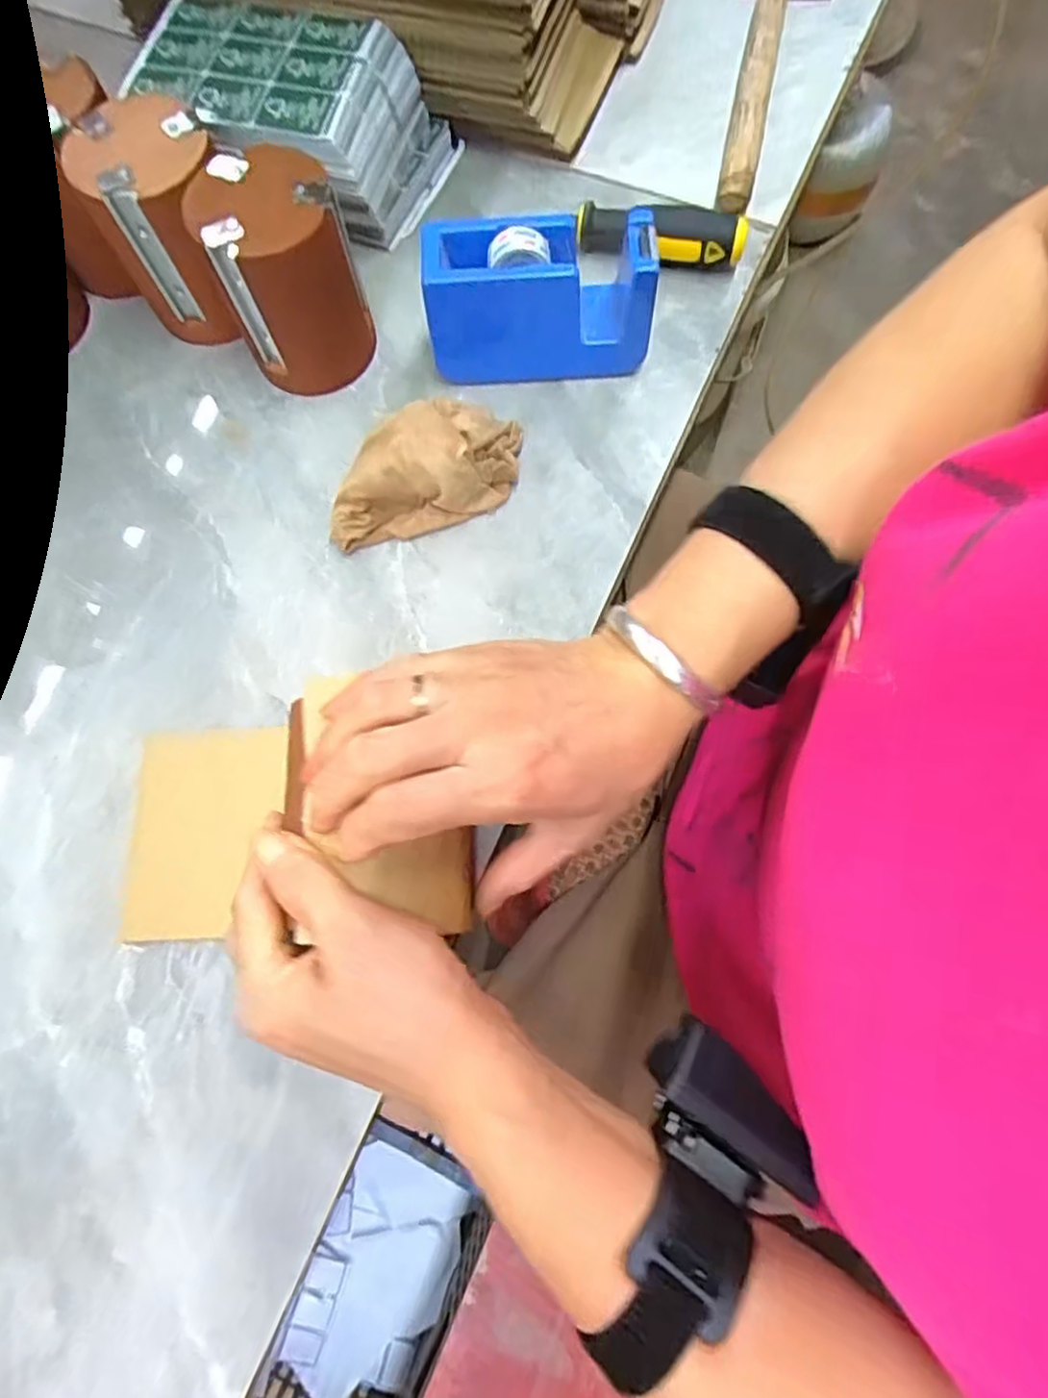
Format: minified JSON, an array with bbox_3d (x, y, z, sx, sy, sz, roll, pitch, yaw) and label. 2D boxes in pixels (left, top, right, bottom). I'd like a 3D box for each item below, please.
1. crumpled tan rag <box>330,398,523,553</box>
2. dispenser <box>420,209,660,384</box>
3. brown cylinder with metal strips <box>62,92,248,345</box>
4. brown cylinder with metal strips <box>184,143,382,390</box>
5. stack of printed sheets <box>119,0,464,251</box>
[{"bbox_3d":[-0.058,-0.132,0.394,0.120,0.052,0.054,-19,75,-5],"label":"crumpled tan rag"},{"bbox_3d":[0.009,-0.231,0.407,0.128,0.078,0.048,-3,74,0],"label":"dispenser"},{"bbox_3d":[-0.205,-0.276,0.409,0.081,0.098,0.079,4,74,1],"label":"brown cylinder with metal strips"},{"bbox_3d":[-0.133,-0.239,0.400,0.075,0.101,0.074,-23,75,-6],"label":"brown cylinder with metal strips"},{"bbox_3d":[-0.146,-0.371,0.451,0.169,0.077,0.110,12,74,4],"label":"stack of printed sheets"}]

